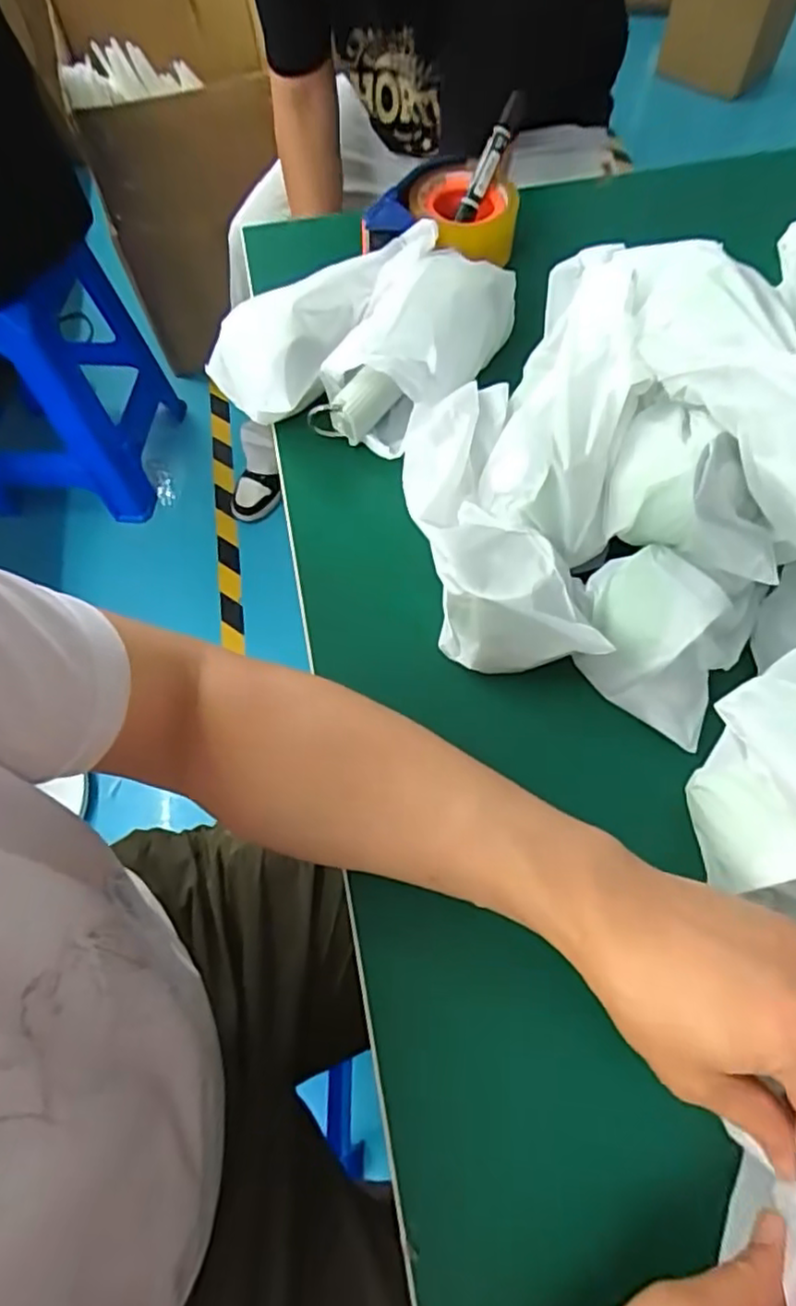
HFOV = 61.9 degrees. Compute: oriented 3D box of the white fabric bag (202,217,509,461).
[{"bbox_3d":[-0.030,-0.251,0.512,0.193,0.076,0.204,26,68,14],"label":"white fabric bag"}]

